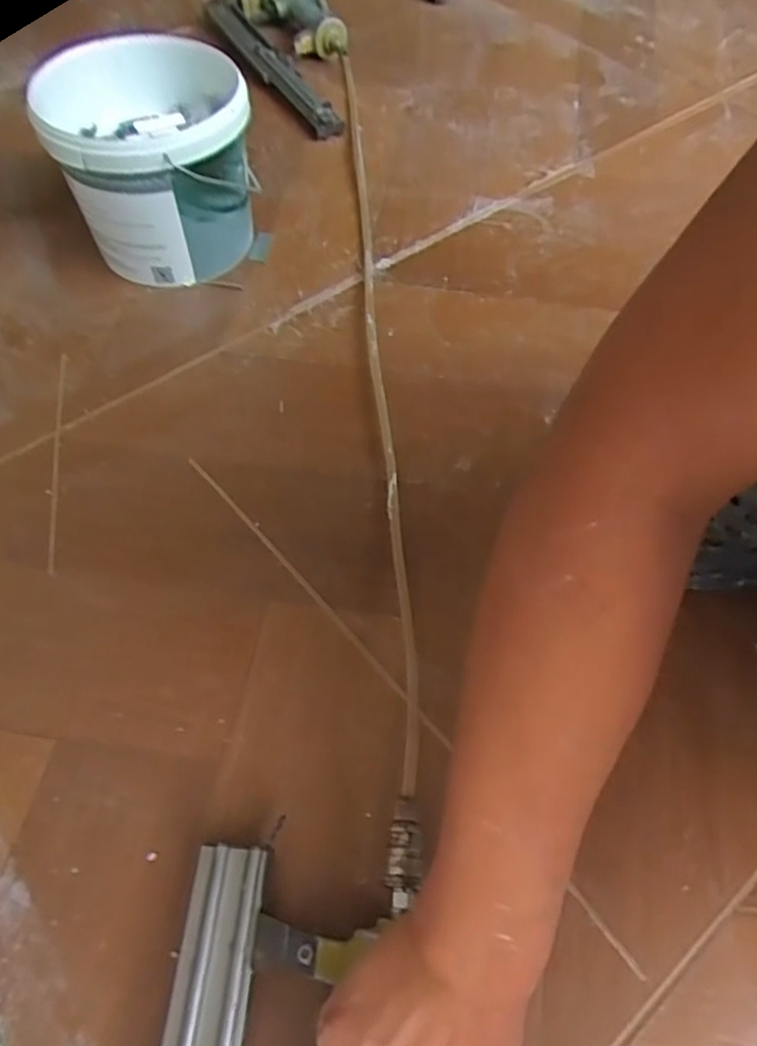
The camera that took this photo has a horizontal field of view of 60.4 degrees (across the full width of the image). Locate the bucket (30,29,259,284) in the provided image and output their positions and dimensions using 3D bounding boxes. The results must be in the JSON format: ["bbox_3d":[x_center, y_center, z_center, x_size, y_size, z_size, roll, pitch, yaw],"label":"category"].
[{"bbox_3d":[-0.225,-0.373,0.673,0.183,0.160,0.215,-15,61,-9],"label":"bucket"}]

